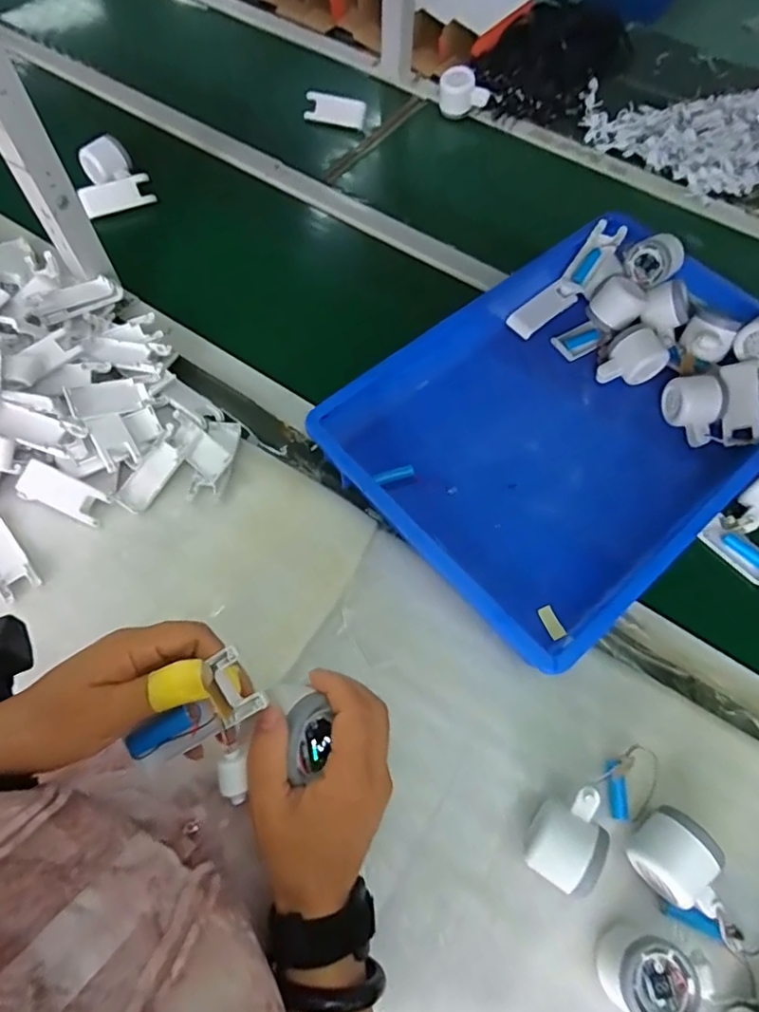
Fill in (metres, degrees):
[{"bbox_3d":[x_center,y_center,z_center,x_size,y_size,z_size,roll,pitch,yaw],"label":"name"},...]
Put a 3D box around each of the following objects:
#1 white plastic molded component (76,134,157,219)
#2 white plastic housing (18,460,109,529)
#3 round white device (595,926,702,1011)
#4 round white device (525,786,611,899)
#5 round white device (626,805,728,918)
[{"bbox_3d":[-0.409,-0.500,0.861,0.103,0.047,0.109,-22,67,-12],"label":"white plastic molded component"},{"bbox_3d":[-0.353,-0.013,0.634,0.098,0.023,0.038,22,65,9],"label":"white plastic housing"},{"bbox_3d":[0.209,0.365,0.442,0.060,0.041,0.056,1,64,-2],"label":"round white device"},{"bbox_3d":[0.160,0.278,0.480,0.055,0.048,0.078,32,67,13],"label":"round white device"},{"bbox_3d":[0.254,0.301,0.477,0.062,0.047,0.077,-40,72,-19],"label":"round white device"}]

